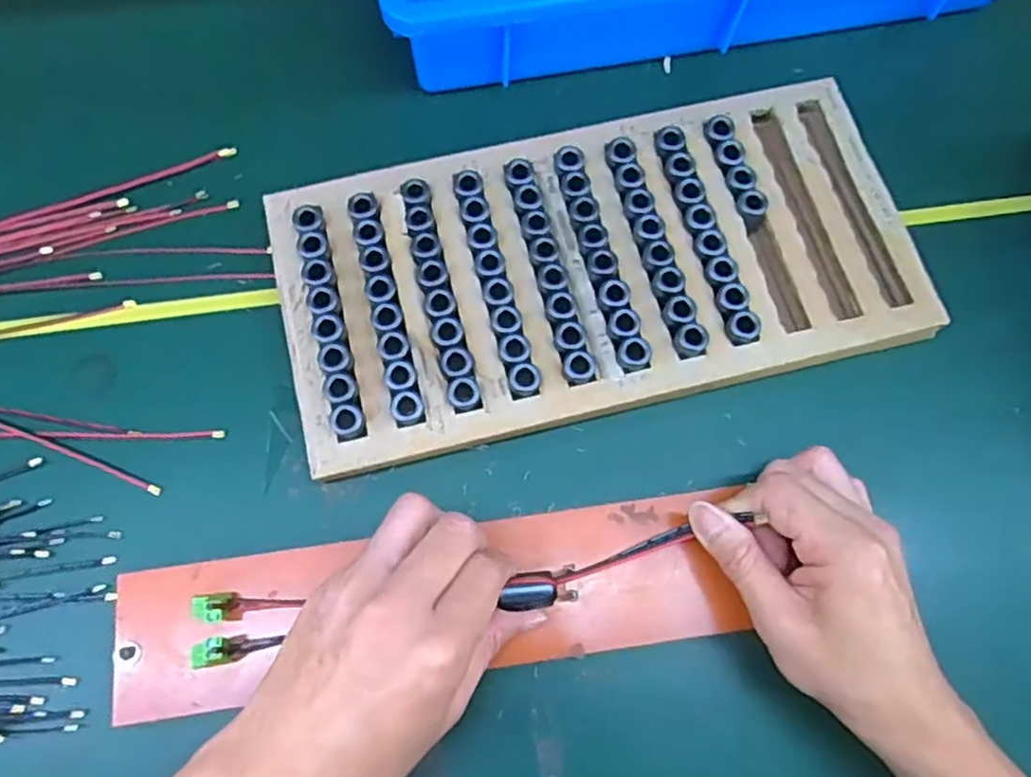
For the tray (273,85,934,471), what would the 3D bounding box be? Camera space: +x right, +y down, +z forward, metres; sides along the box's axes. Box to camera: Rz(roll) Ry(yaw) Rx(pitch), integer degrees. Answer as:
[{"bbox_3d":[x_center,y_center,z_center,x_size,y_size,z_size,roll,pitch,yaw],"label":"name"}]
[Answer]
[{"bbox_3d":[0.048,-0.075,0.413,0.357,0.034,0.179,-13,74,-5],"label":"tray"}]

